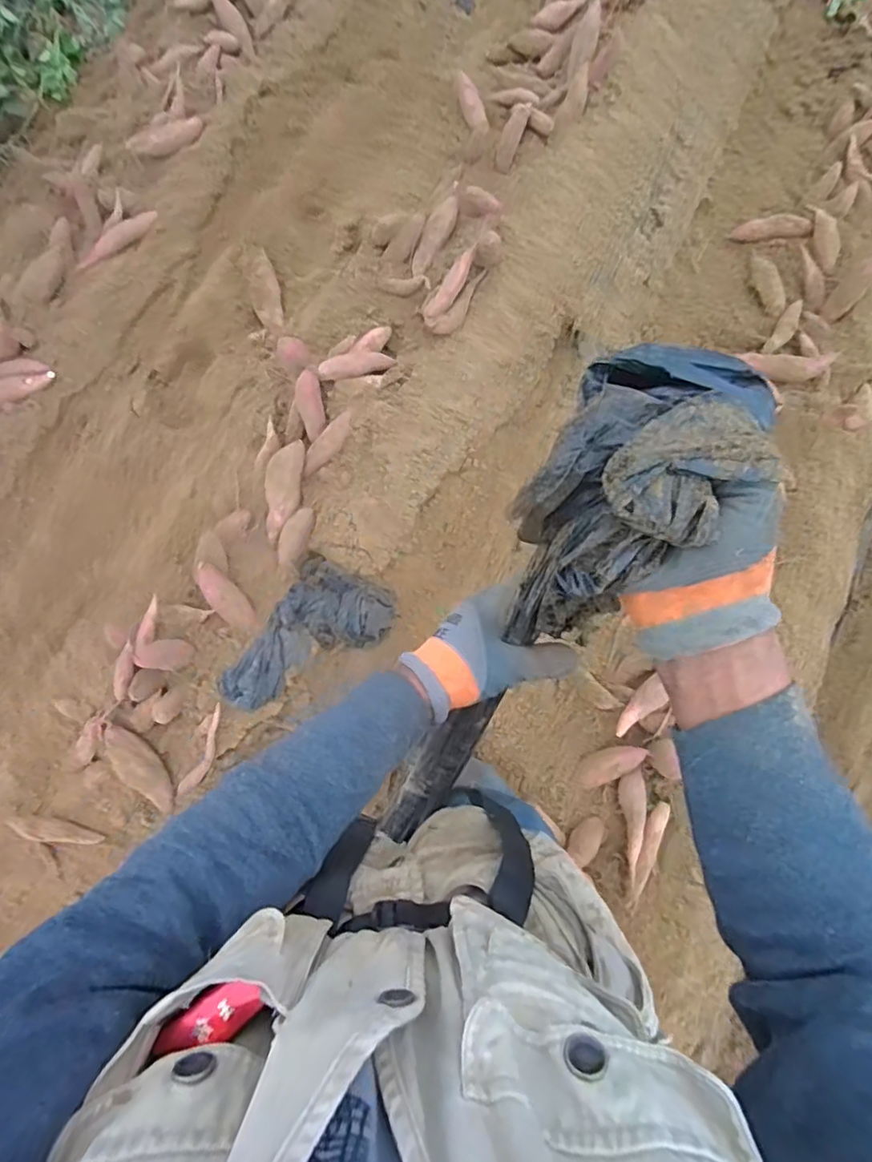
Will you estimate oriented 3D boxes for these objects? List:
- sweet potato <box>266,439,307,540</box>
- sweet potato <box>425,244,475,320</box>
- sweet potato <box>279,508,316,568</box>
[{"bbox_3d":[-0.408,-0.237,1.534,0.097,0.068,0.272,12,90,2],"label":"sweet potato"},{"bbox_3d":[0.045,-0.811,1.581,0.052,0.046,0.218,34,93,7],"label":"sweet potato"},{"bbox_3d":[-0.373,-0.117,1.534,0.064,0.051,0.166,22,77,3],"label":"sweet potato"}]

